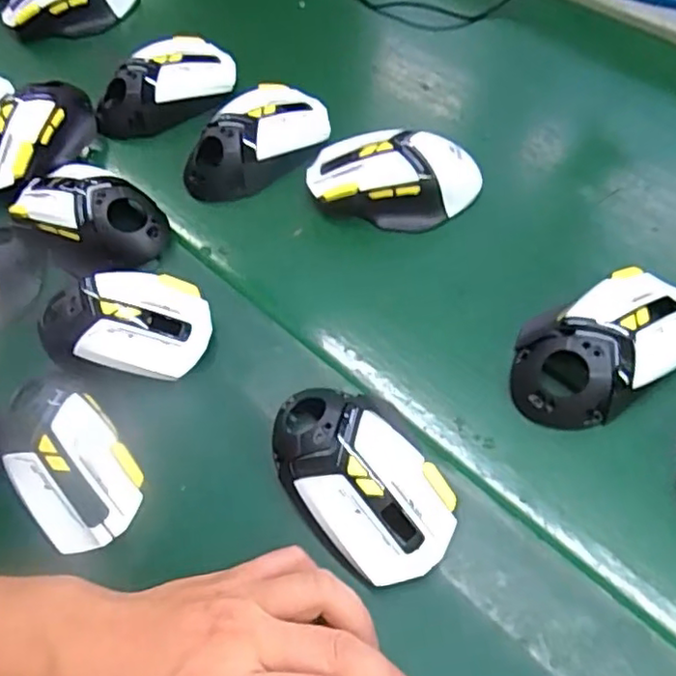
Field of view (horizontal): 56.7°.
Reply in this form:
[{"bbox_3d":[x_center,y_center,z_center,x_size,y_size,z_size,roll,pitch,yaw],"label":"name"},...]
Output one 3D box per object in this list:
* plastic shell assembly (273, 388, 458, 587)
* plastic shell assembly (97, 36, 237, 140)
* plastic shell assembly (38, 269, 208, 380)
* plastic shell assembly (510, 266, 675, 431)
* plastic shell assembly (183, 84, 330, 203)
[{"bbox_3d":[0.007,0.074,0.337,0.070,0.043,0.121,-35,63,-12],"label":"plastic shell assembly"},{"bbox_3d":[-0.143,-0.206,0.513,0.117,0.038,0.067,-23,62,-6],"label":"plastic shell assembly"},{"bbox_3d":[-0.137,-0.007,0.396,0.115,0.038,0.067,2,62,8],"label":"plastic shell assembly"},{"bbox_3d":[0.156,0.003,0.369,0.120,0.036,0.074,-32,63,-11],"label":"plastic shell assembly"},{"bbox_3d":[-0.060,-0.146,0.471,0.116,0.034,0.065,-42,65,-16],"label":"plastic shell assembly"}]

